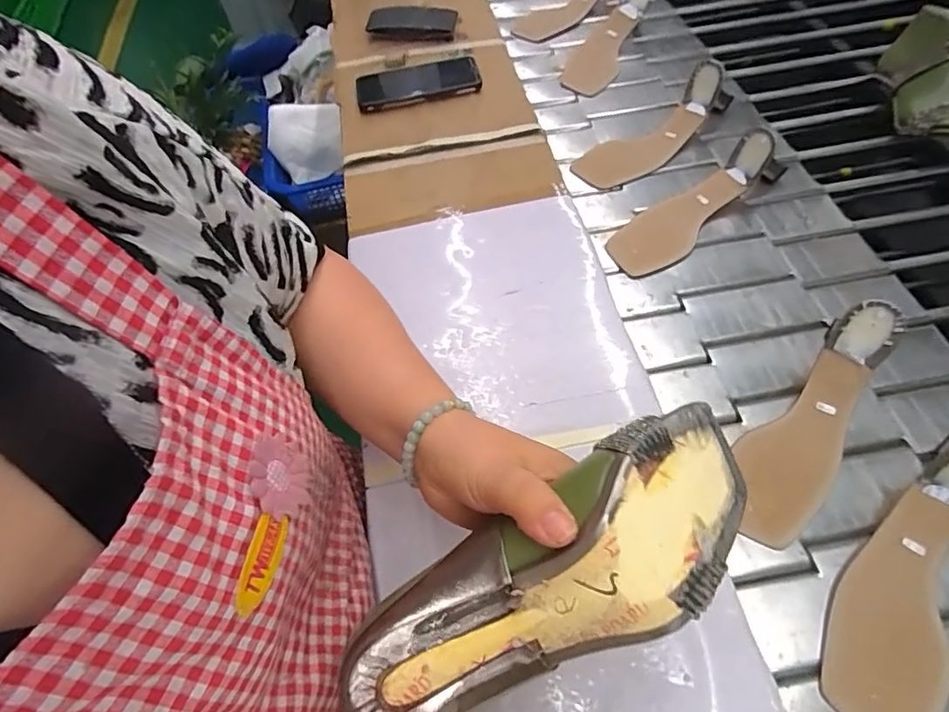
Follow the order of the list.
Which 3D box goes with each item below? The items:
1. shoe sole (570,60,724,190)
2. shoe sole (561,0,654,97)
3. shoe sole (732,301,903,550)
[{"bbox_3d":[0.223,-0.287,0.650,0.212,0.074,0.080,-37,63,-17],"label":"shoe sole"},{"bbox_3d":[0.192,-0.479,0.772,0.087,0.086,0.215,26,64,18],"label":"shoe sole"},{"bbox_3d":[0.280,0.055,0.435,0.066,0.045,0.217,30,82,20],"label":"shoe sole"}]

